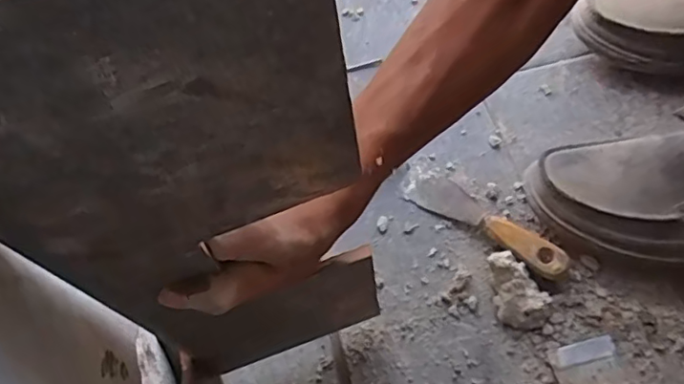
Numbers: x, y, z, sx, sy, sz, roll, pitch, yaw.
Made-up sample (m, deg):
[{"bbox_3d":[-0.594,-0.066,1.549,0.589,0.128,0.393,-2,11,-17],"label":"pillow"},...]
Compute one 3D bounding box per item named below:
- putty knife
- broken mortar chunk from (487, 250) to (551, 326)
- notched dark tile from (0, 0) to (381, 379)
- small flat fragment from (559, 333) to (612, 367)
[{"bbox_3d":[0.127,0.023,0.508,0.153,0.028,0.034,33,70,18],"label":"putty knife"},{"bbox_3d":[0.143,0.080,0.478,0.041,0.029,0.055,-30,65,-11],"label":"broken mortar chunk"},{"bbox_3d":[-0.060,0.031,0.281,0.140,0.347,0.006,-18,61,-7],"label":"notched dark tile"},{"bbox_3d":[0.197,0.128,0.457,0.045,0.004,0.016,-14,63,-4],"label":"small flat fragment"}]

